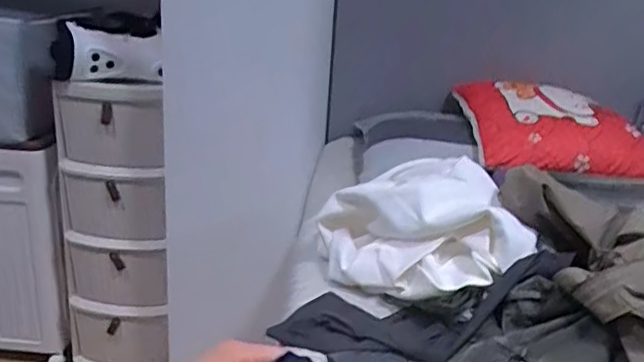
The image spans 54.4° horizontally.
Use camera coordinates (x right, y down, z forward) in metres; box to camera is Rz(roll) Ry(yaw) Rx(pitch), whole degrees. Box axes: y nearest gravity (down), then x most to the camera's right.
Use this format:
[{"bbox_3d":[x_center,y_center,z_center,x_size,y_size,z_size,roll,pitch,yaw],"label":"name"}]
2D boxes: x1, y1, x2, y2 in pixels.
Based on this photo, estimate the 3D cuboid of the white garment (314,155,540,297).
[{"bbox_3d":[0.159,0.082,1.059,0.230,0.177,0.349,-8,23,-29],"label":"white garment"}]

